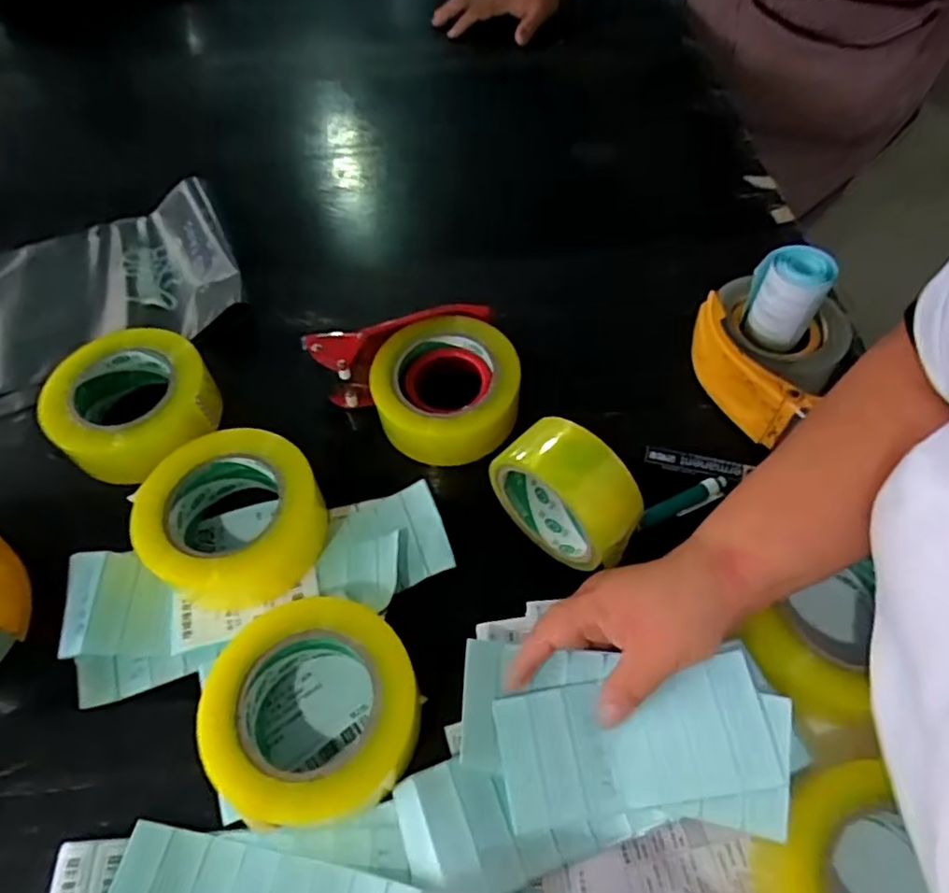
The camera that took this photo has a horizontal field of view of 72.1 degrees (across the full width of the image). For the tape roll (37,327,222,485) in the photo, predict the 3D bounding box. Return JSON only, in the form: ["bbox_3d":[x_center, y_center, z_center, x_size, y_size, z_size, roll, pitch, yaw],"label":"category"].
[{"bbox_3d":[-0.288,-0.040,0.547,0.126,0.058,0.126,-1,56,1],"label":"tape roll"}]

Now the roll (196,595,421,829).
[{"bbox_3d":[-0.098,0.165,0.412,0.126,0.057,0.125,-1,56,1],"label":"roll"}]

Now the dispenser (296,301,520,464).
[{"bbox_3d":[-0.043,-0.054,0.547,0.164,0.063,0.138,-18,59,-9],"label":"dispenser"}]

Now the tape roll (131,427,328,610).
[{"bbox_3d":[-0.177,0.052,0.489,0.111,0.065,0.130,39,67,23],"label":"tape roll"}]

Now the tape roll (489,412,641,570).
[{"bbox_3d":[0.067,0.037,0.468,0.106,0.103,0.051,38,67,23],"label":"tape roll"}]

